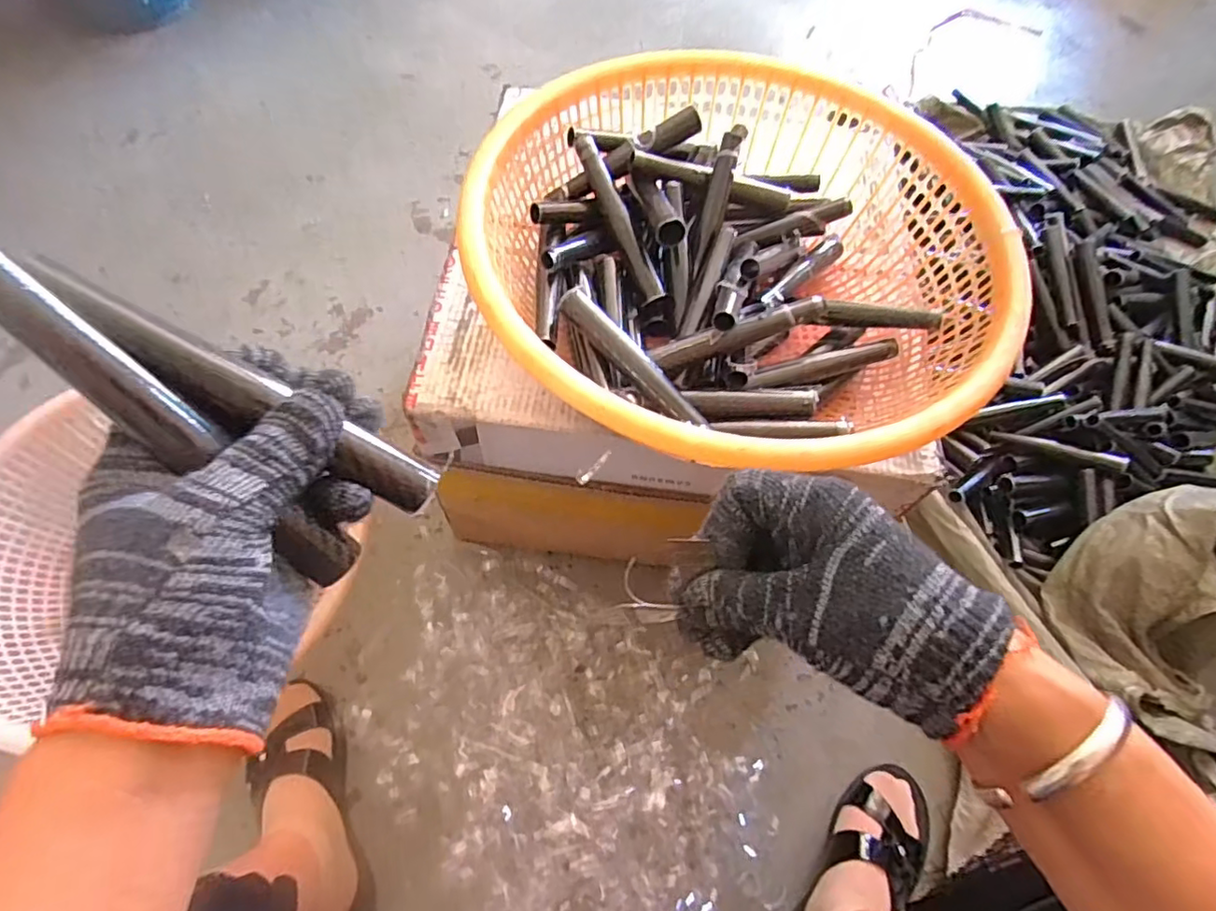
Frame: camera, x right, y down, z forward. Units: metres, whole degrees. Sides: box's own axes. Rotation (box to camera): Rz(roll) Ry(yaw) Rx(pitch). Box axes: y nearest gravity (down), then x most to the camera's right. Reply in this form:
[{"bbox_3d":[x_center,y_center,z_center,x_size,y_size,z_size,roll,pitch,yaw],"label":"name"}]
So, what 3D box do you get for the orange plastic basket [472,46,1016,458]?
[{"bbox_3d":[0.096,-0.145,0.495,0.384,0.130,0.389,2,63,-4],"label":"orange plastic basket"}]

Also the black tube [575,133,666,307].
[{"bbox_3d":[0.009,-0.199,0.514,0.017,0.018,0.146,-25,90,-15],"label":"black tube"}]

